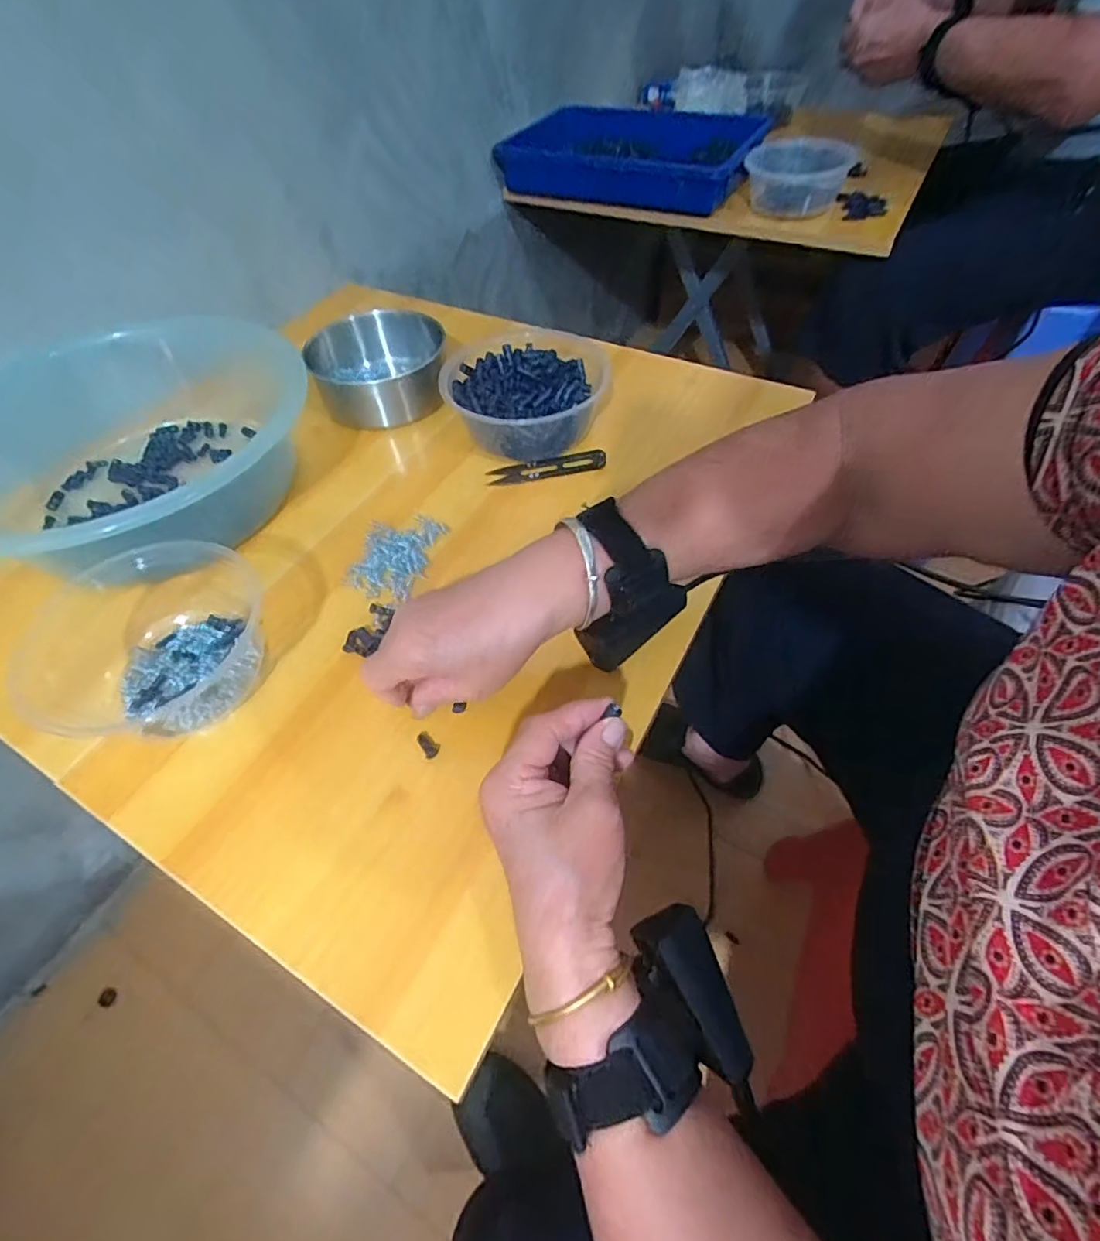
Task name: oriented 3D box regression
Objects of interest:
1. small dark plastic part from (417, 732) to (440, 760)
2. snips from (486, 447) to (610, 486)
[{"bbox_3d":[-0.072,0.073,0.338,0.010,0.004,0.018,-30,57,-19],"label":"small dark plastic part"},{"bbox_3d":[-0.002,-0.130,0.484,0.100,0.014,0.021,-7,52,-3],"label":"snips"}]

